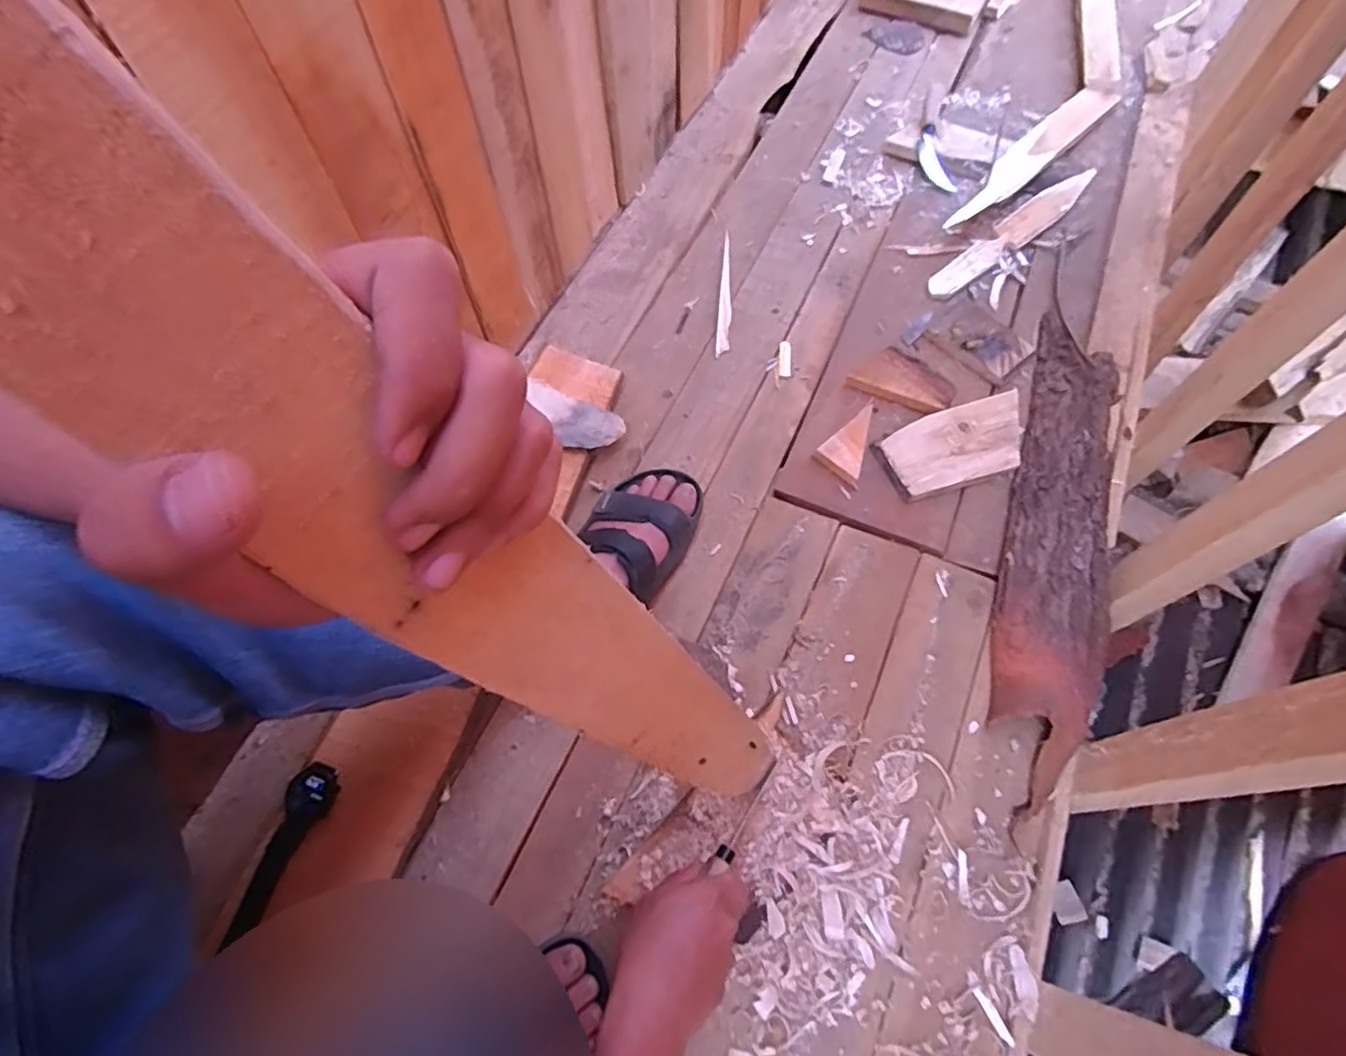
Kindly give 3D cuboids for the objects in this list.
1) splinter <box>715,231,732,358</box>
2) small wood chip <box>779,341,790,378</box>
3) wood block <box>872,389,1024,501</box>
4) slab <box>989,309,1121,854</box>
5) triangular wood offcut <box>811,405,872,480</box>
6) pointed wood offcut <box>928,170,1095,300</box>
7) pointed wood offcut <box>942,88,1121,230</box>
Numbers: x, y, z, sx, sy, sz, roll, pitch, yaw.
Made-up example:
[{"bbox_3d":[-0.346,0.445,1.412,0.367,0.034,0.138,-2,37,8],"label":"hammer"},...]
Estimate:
[{"bbox_3d":[0.070,-0.317,0.875,0.017,0.005,0.218,3,64,4],"label":"splinter"},{"bbox_3d":[0.143,-0.215,0.831,0.015,0.004,0.058,3,64,4],"label":"small wood chip"},{"bbox_3d":[0.327,-0.091,0.744,0.182,0.022,0.093,-24,65,-9],"label":"wood block"},{"bbox_3d":[0.409,0.000,0.688,0.101,0.043,0.611,18,66,11],"label":"slab"},{"bbox_3d":[0.201,-0.104,0.755,0.052,0.020,0.099,20,66,12],"label":"triangular wood offcut"},{"bbox_3d":[0.473,-0.409,0.902,0.330,0.015,0.046,-36,68,-14],"label":"pointed wood offcut"},{"bbox_3d":[0.523,-0.542,0.945,0.057,0.025,0.440,39,65,18],"label":"pointed wood offcut"}]

